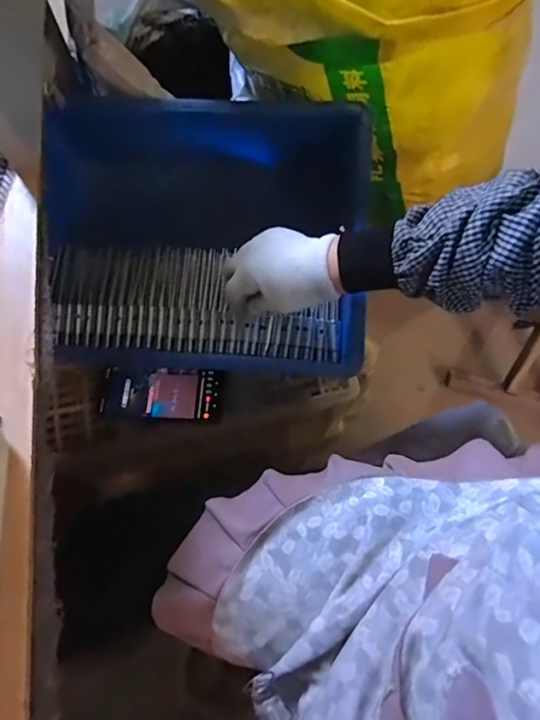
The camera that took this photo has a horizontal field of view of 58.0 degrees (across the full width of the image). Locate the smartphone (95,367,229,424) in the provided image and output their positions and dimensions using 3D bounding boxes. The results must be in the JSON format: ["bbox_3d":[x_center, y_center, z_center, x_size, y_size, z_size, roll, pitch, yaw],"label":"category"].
[{"bbox_3d":[-0.139,0.041,0.634,0.155,0.015,0.067,6,65,1],"label":"smartphone"}]

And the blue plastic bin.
[{"bbox_3d":[-0.080,-0.130,0.584,0.383,0.171,0.285,4,71,3],"label":"blue plastic bin"}]

